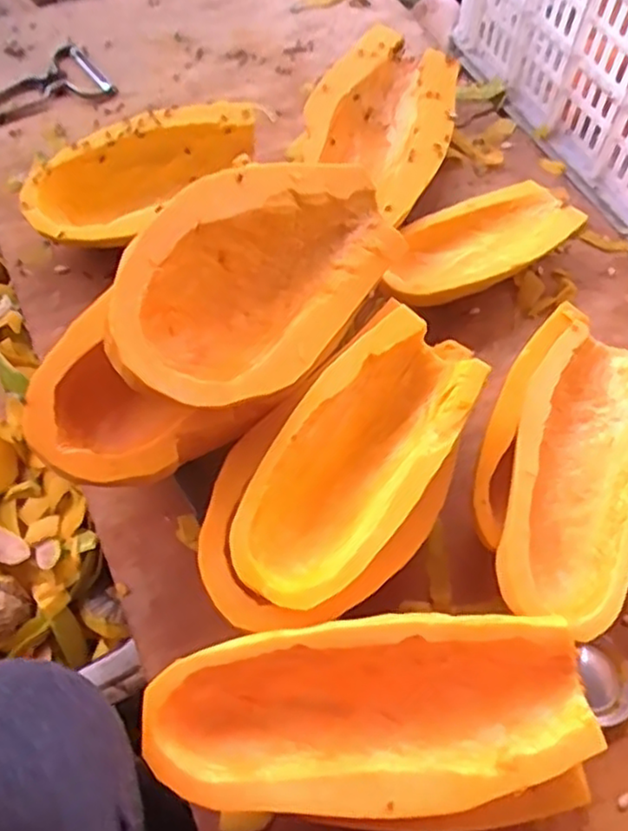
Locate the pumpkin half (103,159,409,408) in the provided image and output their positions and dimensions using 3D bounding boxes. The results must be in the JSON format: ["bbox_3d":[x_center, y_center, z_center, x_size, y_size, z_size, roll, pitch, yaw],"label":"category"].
[{"bbox_3d":[-0.044,-0.096,0.484,0.135,0.070,0.273,52,50,-12],"label":"pumpkin half"}]

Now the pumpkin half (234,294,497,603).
[{"bbox_3d":[0.028,0.031,0.454,0.092,0.066,0.207,33,66,16],"label":"pumpkin half"}]

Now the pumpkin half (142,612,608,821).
[{"bbox_3d":[0.032,0.173,0.391,0.246,0.067,0.097,-2,62,-1],"label":"pumpkin half"}]

